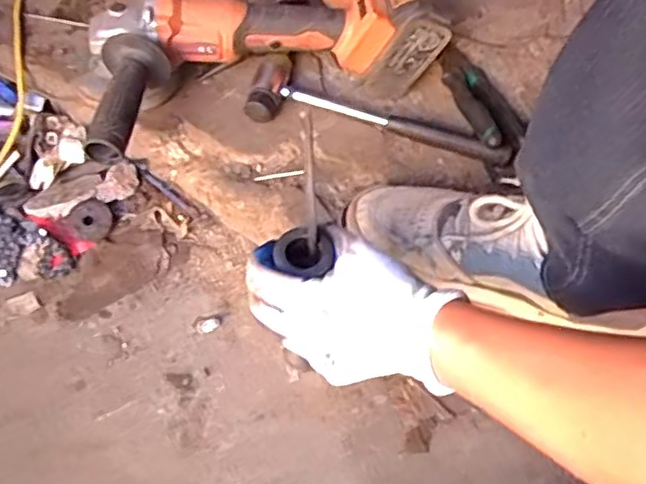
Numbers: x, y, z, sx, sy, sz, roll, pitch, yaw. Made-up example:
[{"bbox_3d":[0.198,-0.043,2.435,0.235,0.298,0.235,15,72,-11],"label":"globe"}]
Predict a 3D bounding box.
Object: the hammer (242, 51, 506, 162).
[{"bbox_3d":[0.056,-0.136,0.641,0.267,0.038,0.074,10,59,1],"label":"hammer"}]

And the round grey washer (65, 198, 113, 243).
[{"bbox_3d":[-0.240,-0.023,0.642,0.043,0.007,0.043,1,78,-7],"label":"round grey washer"}]

